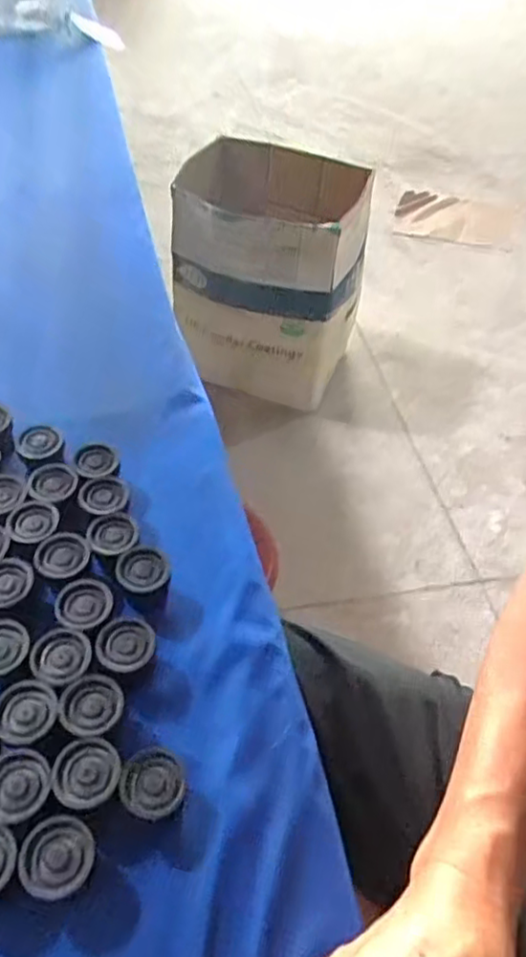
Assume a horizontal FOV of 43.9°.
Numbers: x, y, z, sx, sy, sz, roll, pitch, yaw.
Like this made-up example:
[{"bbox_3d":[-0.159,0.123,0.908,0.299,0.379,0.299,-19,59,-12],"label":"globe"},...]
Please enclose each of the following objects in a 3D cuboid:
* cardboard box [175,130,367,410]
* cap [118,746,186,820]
[{"bbox_3d":[0.005,-0.448,1.493,0.411,0.501,0.335,13,49,7],"label":"cardboard box"},{"bbox_3d":[-0.059,0.170,0.356,0.034,0.028,0.033,2,49,-3],"label":"cap"}]

